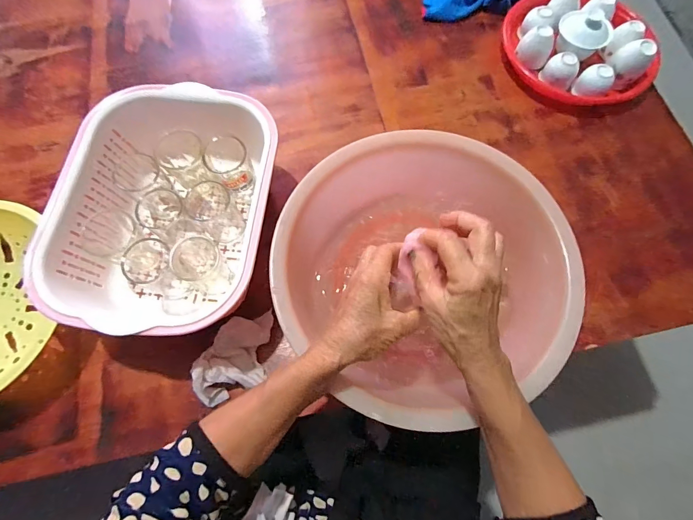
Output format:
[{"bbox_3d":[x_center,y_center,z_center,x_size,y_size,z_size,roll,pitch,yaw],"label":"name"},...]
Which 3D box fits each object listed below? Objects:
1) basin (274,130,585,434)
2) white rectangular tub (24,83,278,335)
[{"bbox_3d":[0.089,0.014,0.436,0.311,0.113,0.319,0,72,-1],"label":"basin"},{"bbox_3d":[-0.208,-0.059,0.454,0.234,0.123,0.305,5,72,1],"label":"white rectangular tub"}]

